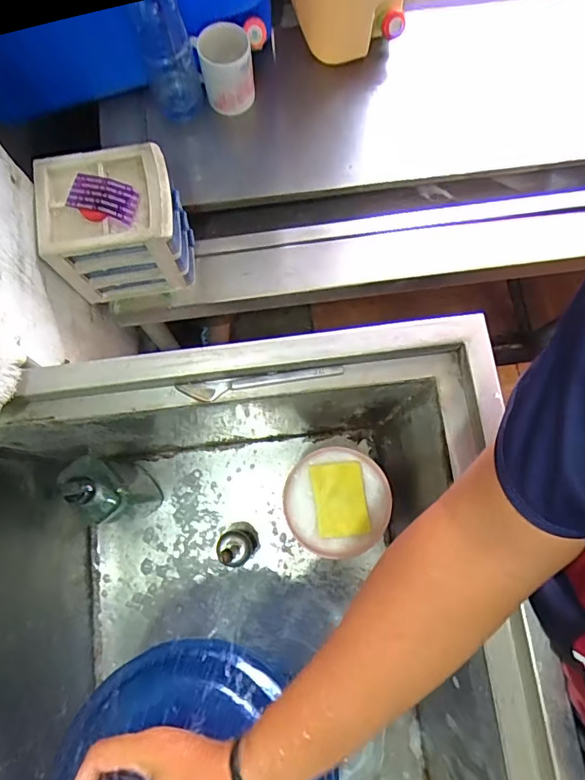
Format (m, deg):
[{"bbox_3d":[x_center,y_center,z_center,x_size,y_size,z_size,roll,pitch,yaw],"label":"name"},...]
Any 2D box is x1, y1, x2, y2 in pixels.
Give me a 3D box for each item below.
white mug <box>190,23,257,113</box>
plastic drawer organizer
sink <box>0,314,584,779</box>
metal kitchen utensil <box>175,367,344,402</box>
[{"bbox_3d":[-0.106,-0.510,0.761,0.087,0.104,0.071,-7,78,-2],"label":"white mug"},{"bbox_3d":[-0.237,-0.228,0.662,0.171,0.153,0.136,-9,78,-2],"label":"plastic drawer organizer"},{"bbox_3d":[-0.081,0.345,0.589,0.620,0.410,0.693,-6,78,-2],"label":"sink"},{"bbox_3d":[-0.032,-0.006,0.478,0.165,0.011,0.019,-6,78,-2],"label":"metal kitchen utensil"}]

